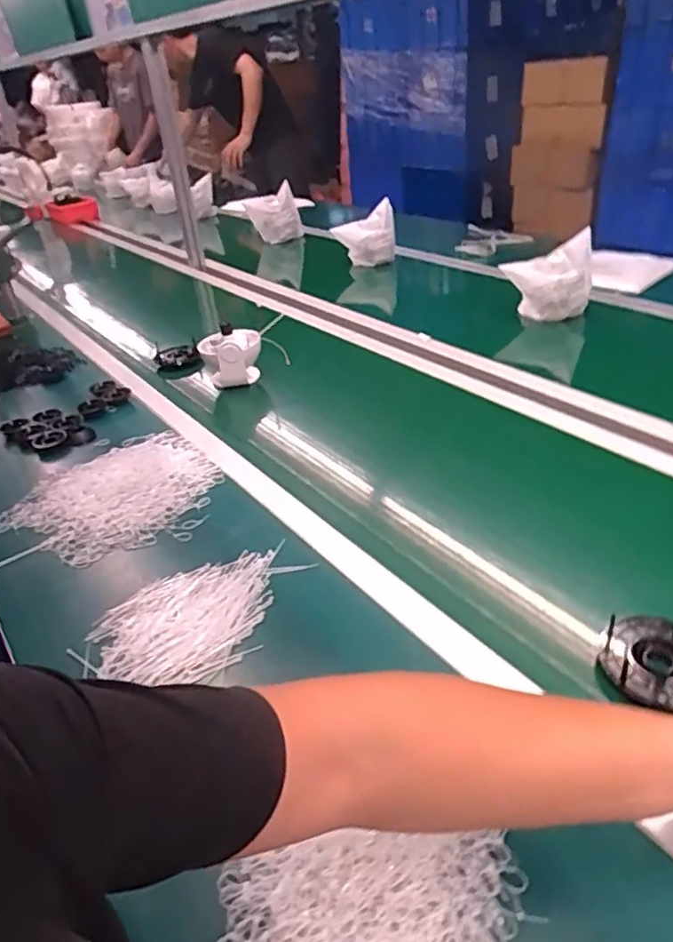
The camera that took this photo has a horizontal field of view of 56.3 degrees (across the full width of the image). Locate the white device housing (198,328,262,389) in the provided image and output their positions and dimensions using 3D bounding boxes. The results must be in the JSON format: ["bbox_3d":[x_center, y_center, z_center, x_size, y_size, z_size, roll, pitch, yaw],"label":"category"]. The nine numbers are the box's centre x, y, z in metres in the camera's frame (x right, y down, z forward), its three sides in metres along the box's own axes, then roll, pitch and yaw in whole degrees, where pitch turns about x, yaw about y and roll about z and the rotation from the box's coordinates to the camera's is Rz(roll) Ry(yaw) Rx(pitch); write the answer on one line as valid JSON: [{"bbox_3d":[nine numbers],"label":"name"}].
[{"bbox_3d":[-0.202,-0.222,1.222,0.099,0.096,0.094,18,40,28],"label":"white device housing"}]

